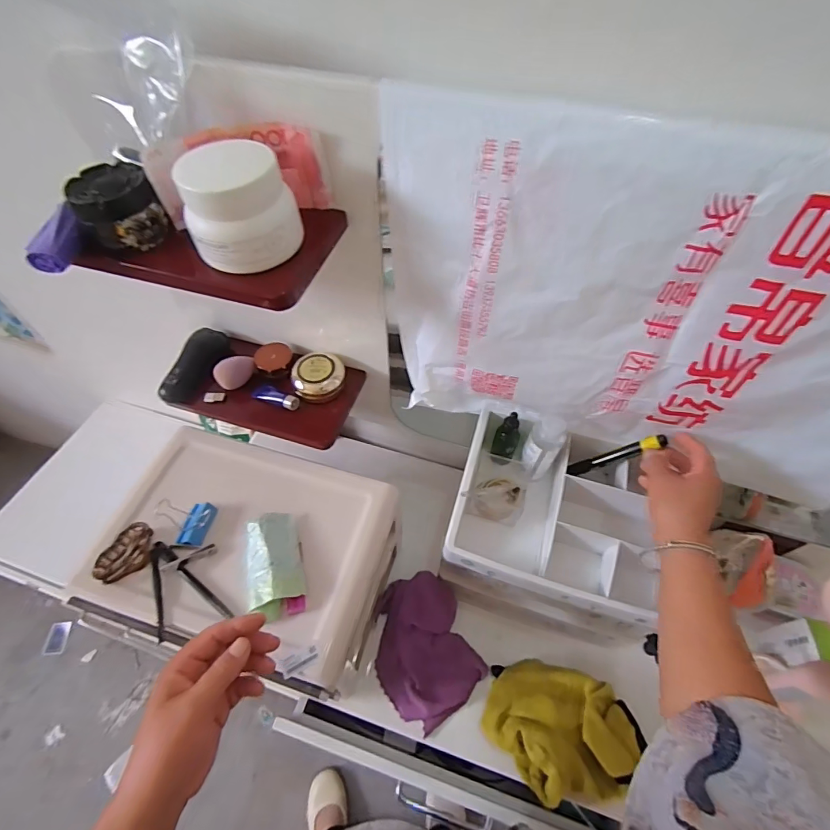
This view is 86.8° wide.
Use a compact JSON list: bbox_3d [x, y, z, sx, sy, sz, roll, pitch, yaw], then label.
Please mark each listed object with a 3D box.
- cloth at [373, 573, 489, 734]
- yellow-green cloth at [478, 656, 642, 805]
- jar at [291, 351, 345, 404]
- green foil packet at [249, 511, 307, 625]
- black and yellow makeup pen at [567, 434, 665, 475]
[{"bbox_3d":[0.010,0.318,0.608,0.133,0.033,0.174,-22,57,-14],"label":"cloth"},{"bbox_3d":[0.180,0.392,0.546,0.179,0.042,0.145,21,58,15],"label":"yellow-green cloth"},{"bbox_3d":[-0.130,-0.052,0.595,0.067,0.040,0.060,-16,56,-9],"label":"jar"},{"bbox_3d":[-0.158,0.165,0.492,0.057,0.027,0.109,-16,56,-9],"label":"green foil packet"},{"bbox_3d":[0.253,0.052,0.555,0.120,0.019,0.015,-28,48,32],"label":"black and yellow makeup pen"}]

